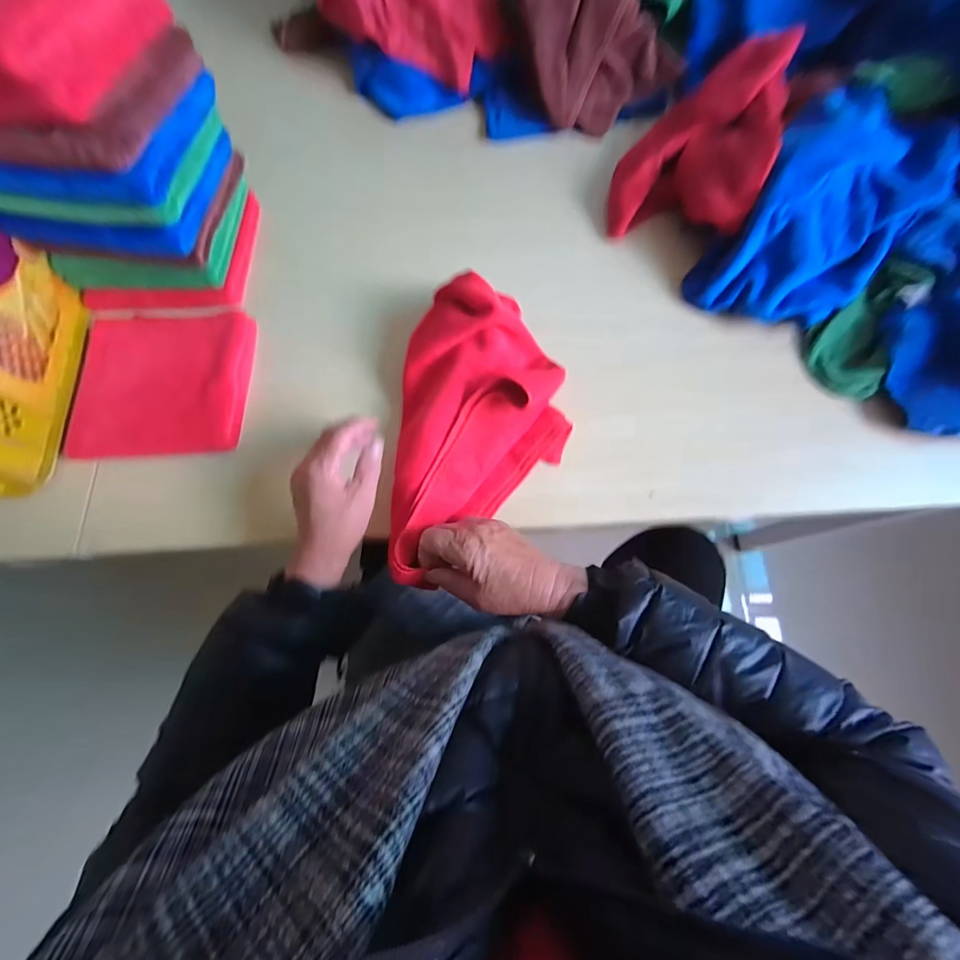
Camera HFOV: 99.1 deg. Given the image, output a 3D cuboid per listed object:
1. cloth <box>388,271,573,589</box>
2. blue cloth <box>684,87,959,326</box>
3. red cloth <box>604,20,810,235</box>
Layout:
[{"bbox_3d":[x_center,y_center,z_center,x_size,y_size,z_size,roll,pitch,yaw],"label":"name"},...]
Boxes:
[{"bbox_3d":[0.000,-0.050,0.400,0.167,0.073,0.286,3,72,1],"label":"cloth"},{"bbox_3d":[0.383,-0.298,0.459,0.167,0.059,0.298,38,95,-3],"label":"blue cloth"},{"bbox_3d":[0.271,-0.427,0.505,0.175,0.050,0.272,14,79,30],"label":"red cloth"}]

